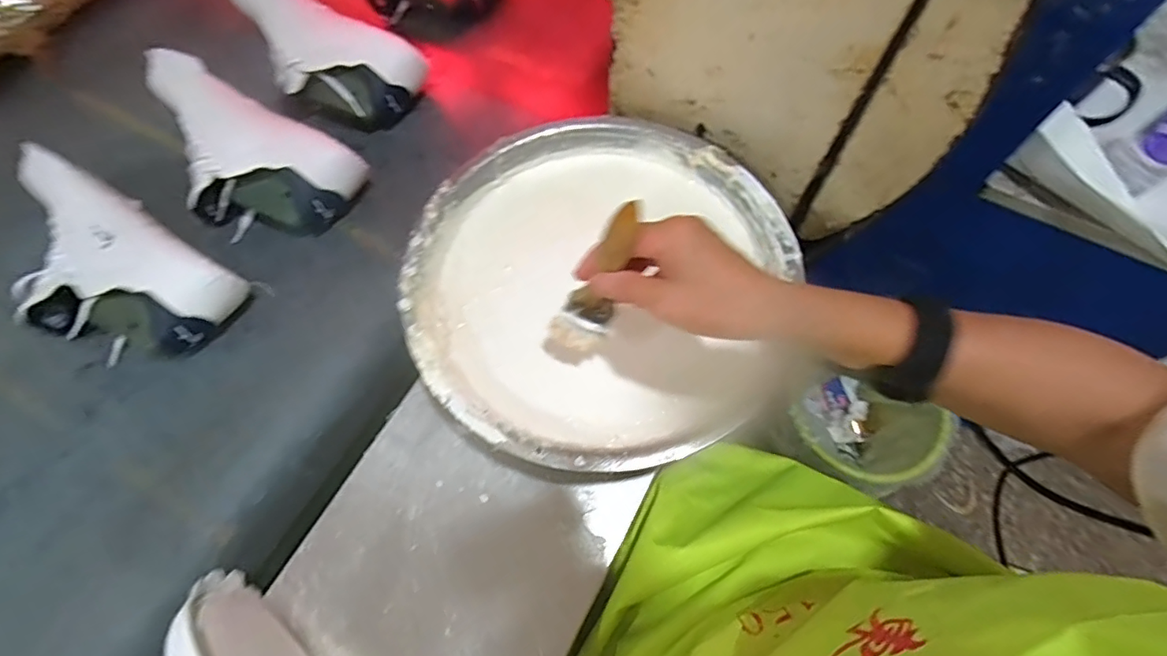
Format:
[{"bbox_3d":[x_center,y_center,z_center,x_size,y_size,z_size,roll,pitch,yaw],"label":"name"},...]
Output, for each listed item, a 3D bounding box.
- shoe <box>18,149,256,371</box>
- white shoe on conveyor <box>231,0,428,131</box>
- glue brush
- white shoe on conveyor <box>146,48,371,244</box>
[{"bbox_3d":[-0.485,-0.056,0.561,0.256,0.094,0.145,26,69,11],"label":"shoe"},{"bbox_3d":[-0.340,-0.336,0.675,0.269,0.089,0.116,23,69,10],"label":"white shoe on conveyor"},{"bbox_3d":[0.008,-0.025,0.380,0.035,0.156,0.019,42,51,14],"label":"glue brush"},{"bbox_3d":[-0.403,-0.193,0.621,0.279,0.094,0.137,27,69,11],"label":"white shoe on conveyor"}]

